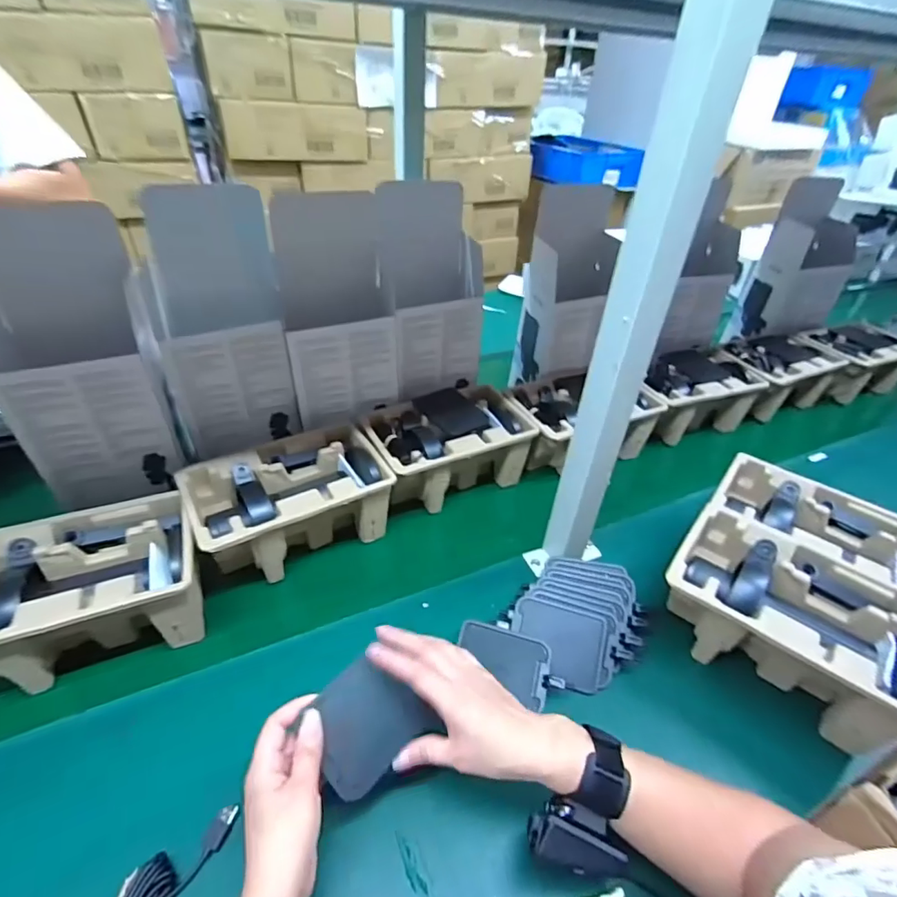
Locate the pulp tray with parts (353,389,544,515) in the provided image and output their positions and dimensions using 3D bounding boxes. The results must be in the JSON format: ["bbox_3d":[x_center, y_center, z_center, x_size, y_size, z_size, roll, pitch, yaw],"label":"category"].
[{"bbox_3d":[0.000,0.002,0.715,0.220,0.107,0.142,-19,41,-24],"label":"pulp tray with parts"}]

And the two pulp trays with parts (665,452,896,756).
[{"bbox_3d":[0.389,0.151,0.544,0.219,0.110,0.267,27,44,30],"label":"two pulp trays with parts"}]

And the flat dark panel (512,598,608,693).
[{"bbox_3d":[0.117,0.209,0.523,0.098,0.011,0.078,12,70,13],"label":"flat dark panel"}]

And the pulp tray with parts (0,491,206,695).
[{"bbox_3d":[-0.376,0.150,0.501,0.227,0.101,0.146,-13,39,-18],"label":"pulp tray with parts"}]

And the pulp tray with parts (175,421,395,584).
[{"bbox_3d":[-0.192,0.072,0.613,0.230,0.107,0.149,-27,45,-31],"label":"pulp tray with parts"}]

